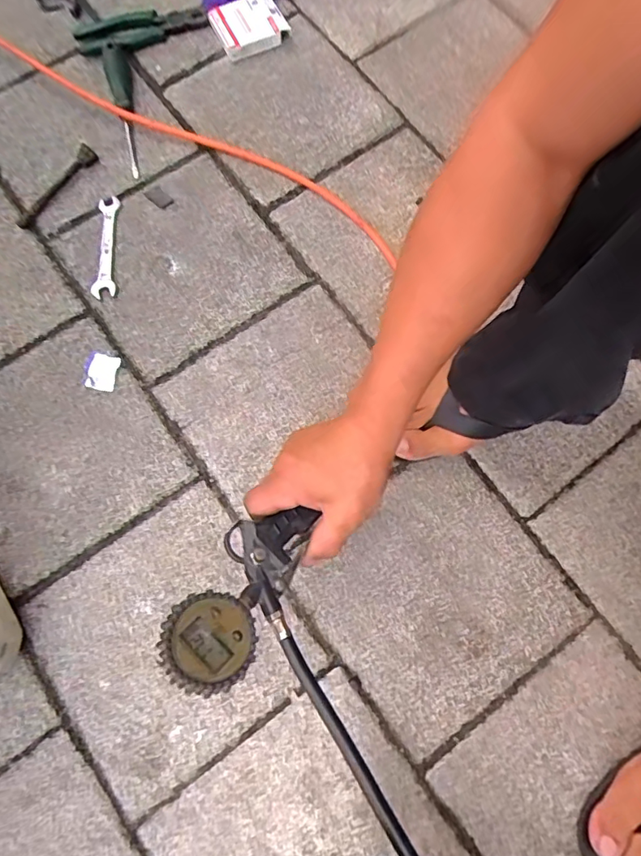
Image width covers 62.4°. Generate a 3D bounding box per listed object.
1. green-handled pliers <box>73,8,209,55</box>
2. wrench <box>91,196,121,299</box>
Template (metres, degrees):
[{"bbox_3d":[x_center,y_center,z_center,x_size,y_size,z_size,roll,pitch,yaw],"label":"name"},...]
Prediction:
[{"bbox_3d":[-0.257,-0.574,0.763,0.188,0.022,0.061,-14,75,-5],"label":"green-handled pliers"},{"bbox_3d":[-0.273,-0.231,0.672,0.028,0.006,0.141,0,79,-7],"label":"wrench"}]

